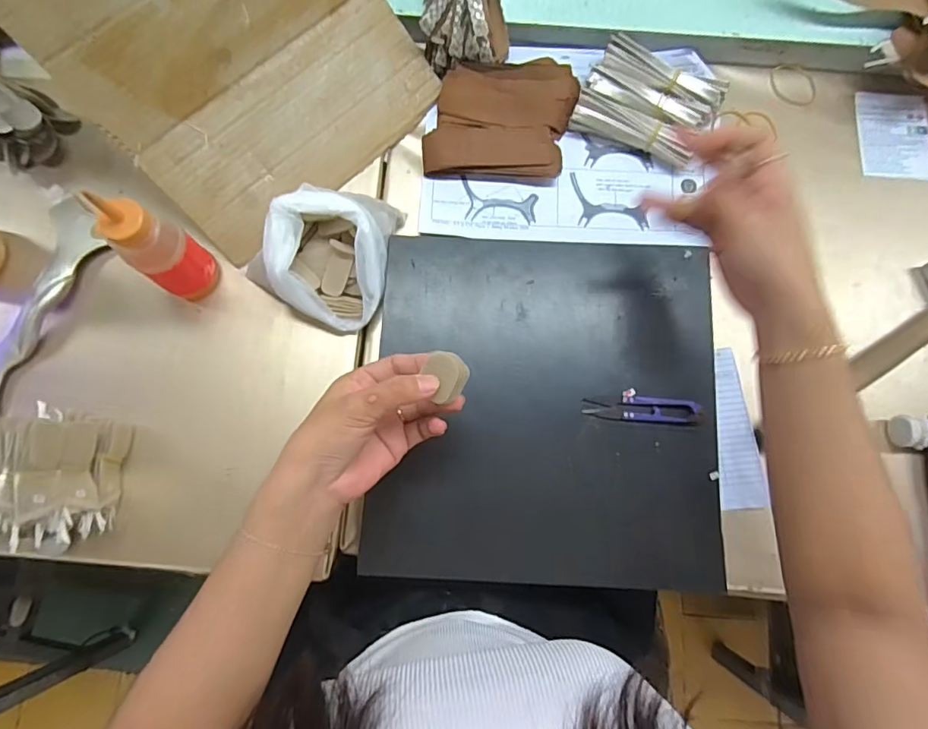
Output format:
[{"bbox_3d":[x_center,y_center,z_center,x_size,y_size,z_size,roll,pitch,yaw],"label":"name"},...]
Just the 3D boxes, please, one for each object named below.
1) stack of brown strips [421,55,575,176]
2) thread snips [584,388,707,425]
[{"bbox_3d":[0.036,-0.245,0.504,0.141,0.027,0.113,5,81,0],"label":"stack of brown strips"},{"bbox_3d":[0.157,0.037,0.437,0.102,0.007,0.026,5,79,1],"label":"thread snips"}]

